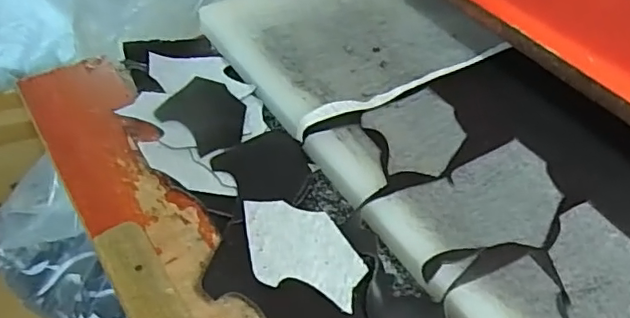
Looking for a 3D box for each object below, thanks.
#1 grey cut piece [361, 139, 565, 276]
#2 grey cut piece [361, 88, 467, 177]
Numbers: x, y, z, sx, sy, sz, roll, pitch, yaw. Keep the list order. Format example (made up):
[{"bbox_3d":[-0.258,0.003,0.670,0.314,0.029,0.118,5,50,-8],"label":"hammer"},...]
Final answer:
[{"bbox_3d":[0.159,0.048,0.563,0.190,0.012,0.107,-23,51,-16],"label":"grey cut piece"},{"bbox_3d":[0.112,-0.028,0.633,0.101,0.004,0.116,-12,49,-13],"label":"grey cut piece"}]

